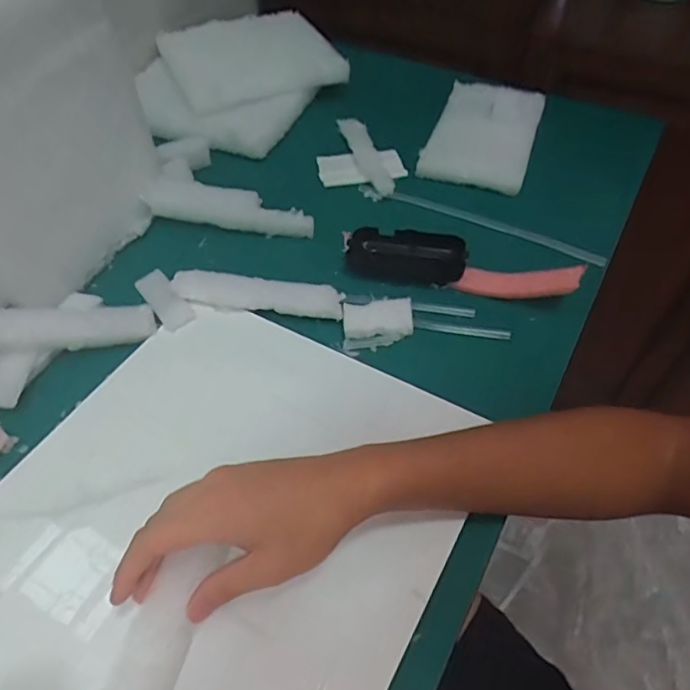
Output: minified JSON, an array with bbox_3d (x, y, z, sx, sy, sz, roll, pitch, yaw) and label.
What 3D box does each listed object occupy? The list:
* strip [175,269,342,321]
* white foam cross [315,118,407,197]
[{"bbox_3d":[-0.079,-0.046,0.508,0.153,0.013,0.035,7,52,4],"label":"strip"},{"bbox_3d":[0.020,-0.225,0.658,0.097,0.006,0.141,3,52,1],"label":"white foam cross"}]

